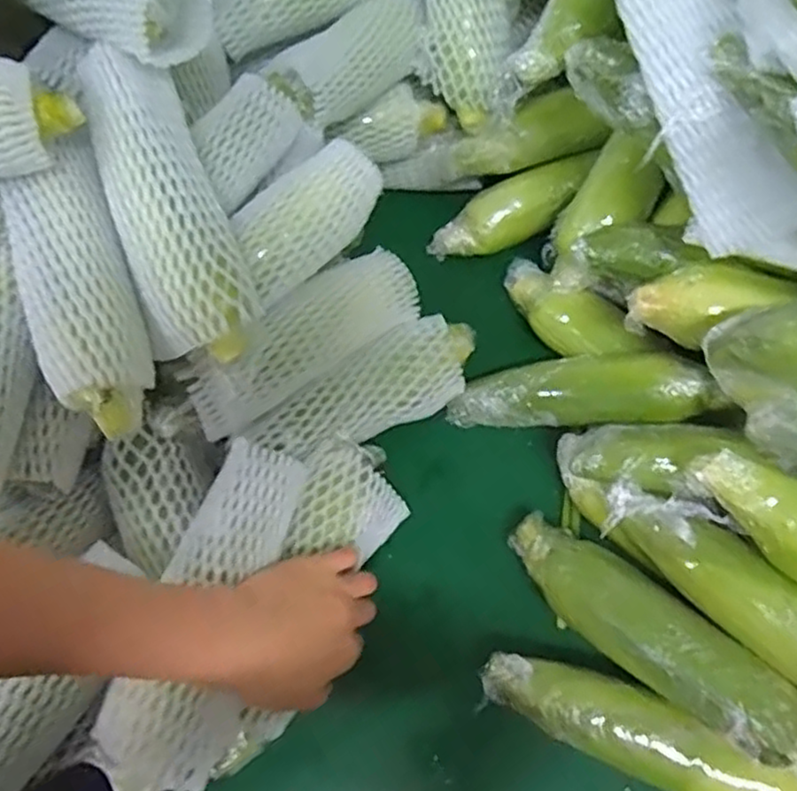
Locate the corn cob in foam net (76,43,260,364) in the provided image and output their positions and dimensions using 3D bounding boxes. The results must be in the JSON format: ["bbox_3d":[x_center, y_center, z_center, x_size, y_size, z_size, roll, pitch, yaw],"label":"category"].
[{"bbox_3d":[-0.154,-0.122,0.460,0.074,0.045,0.212,-20,88,-7],"label":"corn cob in foam net"}]

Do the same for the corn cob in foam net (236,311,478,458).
[{"bbox_3d":[-0.020,0.001,0.568,0.205,0.048,0.061,-34,64,-14],"label":"corn cob in foam net"}]

